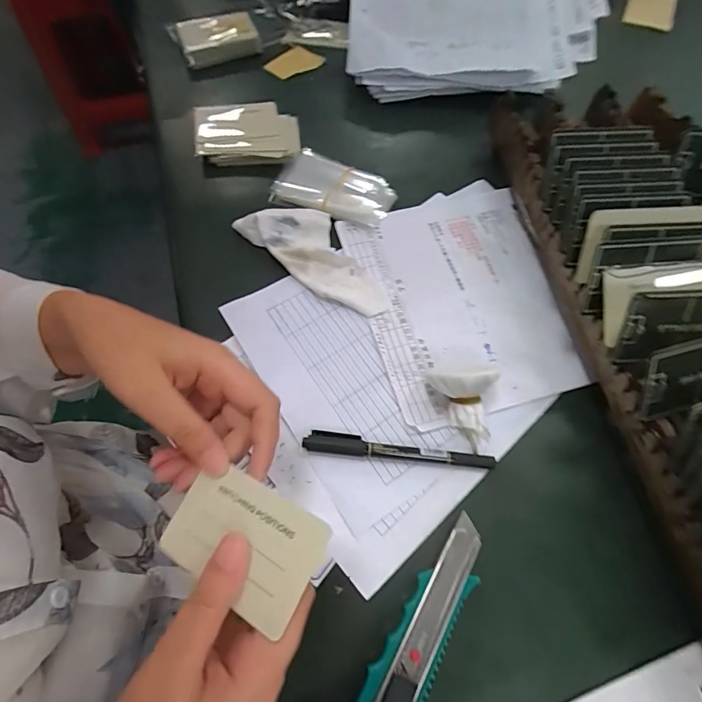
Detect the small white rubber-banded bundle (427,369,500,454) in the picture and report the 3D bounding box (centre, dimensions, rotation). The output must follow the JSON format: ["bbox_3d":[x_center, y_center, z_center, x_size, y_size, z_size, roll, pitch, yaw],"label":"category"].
[{"bbox_3d":[0.082,0.038,0.294,0.049,0.048,0.056,-1,65,-2],"label":"small white rubber-banded bundle"}]

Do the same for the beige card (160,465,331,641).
[{"bbox_3d":[-0.055,0.095,0.207,0.082,0.004,0.054,21,73,25],"label":"beige card"}]

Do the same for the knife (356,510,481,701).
[{"bbox_3d":[0.038,0.177,0.243,0.039,0.019,0.155,38,69,15],"label":"knife"}]

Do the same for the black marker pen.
[{"bbox_3d":[0.035,0.071,0.299,0.137,0.009,0.015,5,65,1],"label":"black marker pen"}]

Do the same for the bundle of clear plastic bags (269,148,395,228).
[{"bbox_3d":[-0.016,-0.164,0.405,0.116,0.018,0.070,21,66,8],"label":"bundle of clear plastic bags"}]

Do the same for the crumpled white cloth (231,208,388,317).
[{"bbox_3d":[-0.028,-0.089,0.369,0.153,0.018,0.065,41,70,16],"label":"crumpled white cloth"}]

